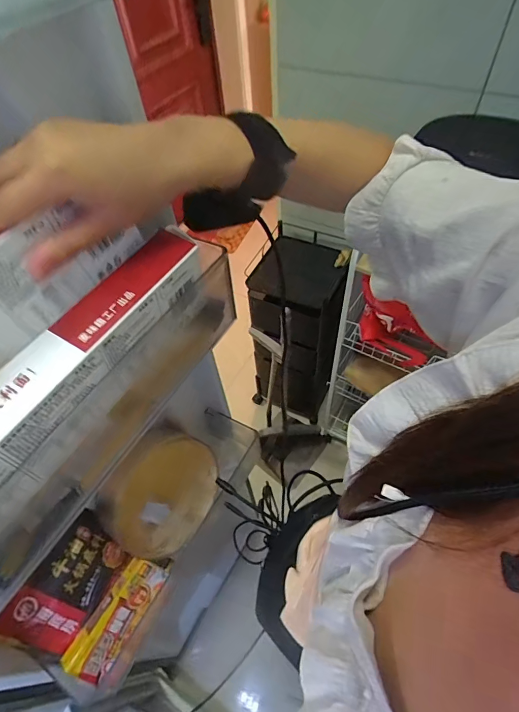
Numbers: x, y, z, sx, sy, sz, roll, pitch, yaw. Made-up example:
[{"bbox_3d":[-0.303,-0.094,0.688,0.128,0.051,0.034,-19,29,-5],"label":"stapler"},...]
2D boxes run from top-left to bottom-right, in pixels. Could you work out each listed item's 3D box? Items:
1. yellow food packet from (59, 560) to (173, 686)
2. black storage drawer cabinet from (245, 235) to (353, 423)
[{"bbox_3d":[-0.194,0.350,0.525,0.060,0.036,0.145,47,63,-18],"label":"yellow food packet"},{"bbox_3d":[0.127,-0.063,1.308,0.260,0.631,0.230,12,56,13],"label":"black storage drawer cabinet"}]

